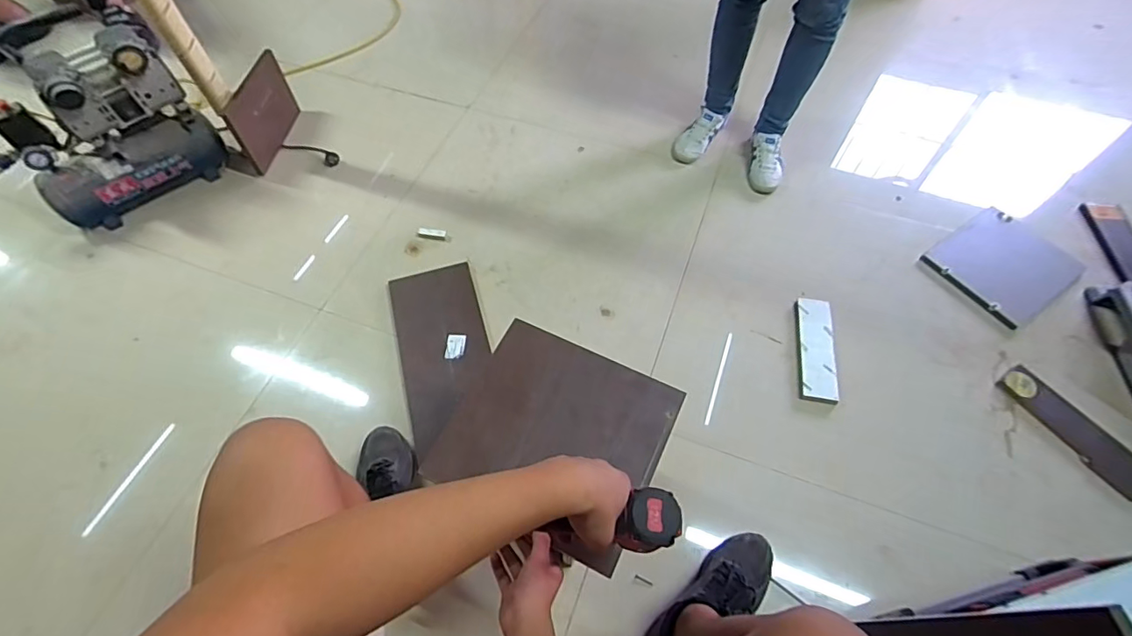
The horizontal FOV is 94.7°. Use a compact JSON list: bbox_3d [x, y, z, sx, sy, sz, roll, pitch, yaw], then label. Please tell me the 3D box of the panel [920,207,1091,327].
[{"bbox_3d":[1.097,-0.136,1.311,0.292,0.029,0.258,-31,64,-14],"label":"panel"}]

